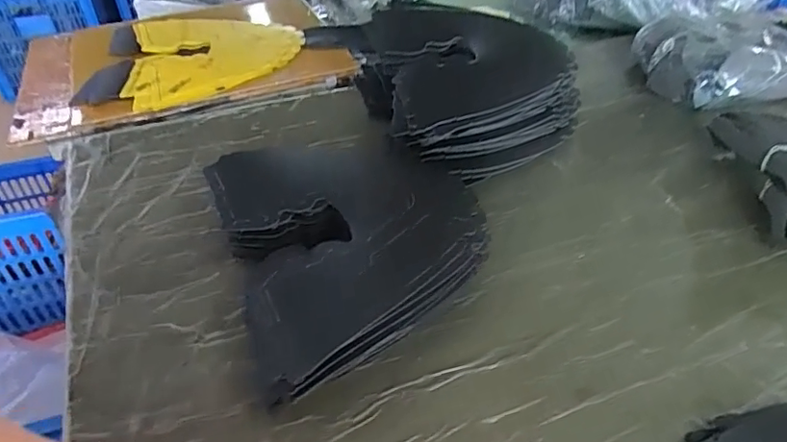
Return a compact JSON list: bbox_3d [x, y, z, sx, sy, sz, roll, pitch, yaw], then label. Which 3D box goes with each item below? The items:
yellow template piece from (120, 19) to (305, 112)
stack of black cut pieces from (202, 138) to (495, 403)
[{"bbox_3d":[-0.272,-0.265,0.843,0.252,0.016,0.269,-8,44,-10],"label":"yellow template piece"},{"bbox_3d":[-0.033,0.023,0.496,0.216,0.070,0.252,-15,45,-16],"label":"stack of black cut pieces"}]

